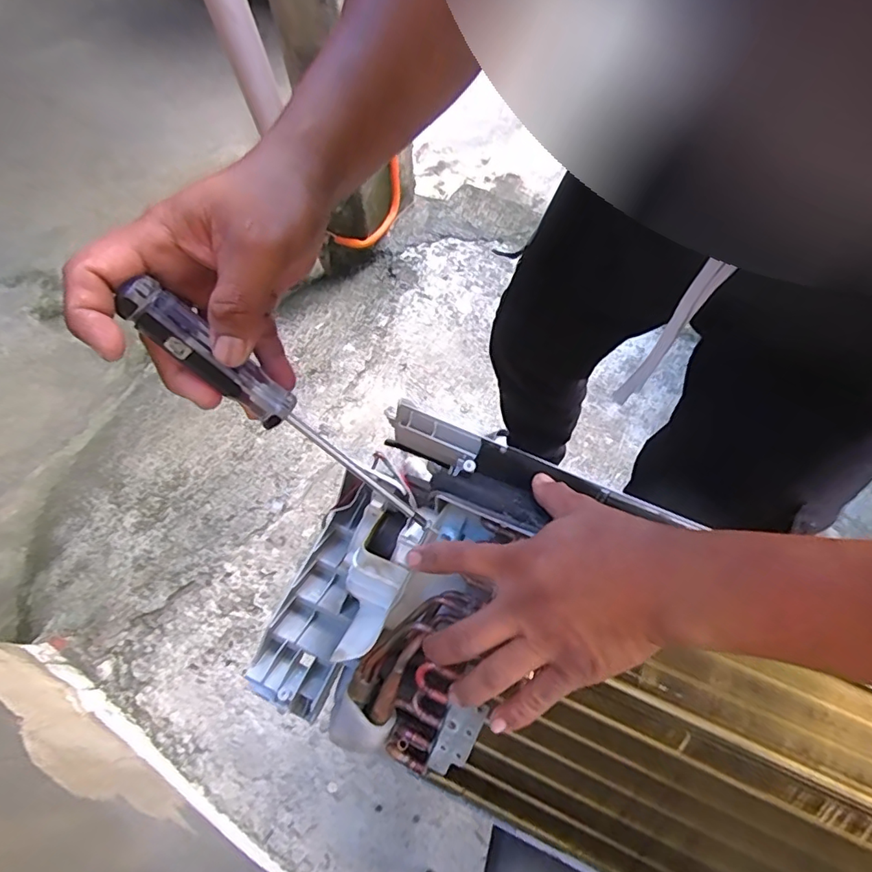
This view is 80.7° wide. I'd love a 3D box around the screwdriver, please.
[{"bbox_3d":[-0.086,-0.008,0.311,0.213,0.027,0.026,42,64,-24],"label":"screwdriver"}]

